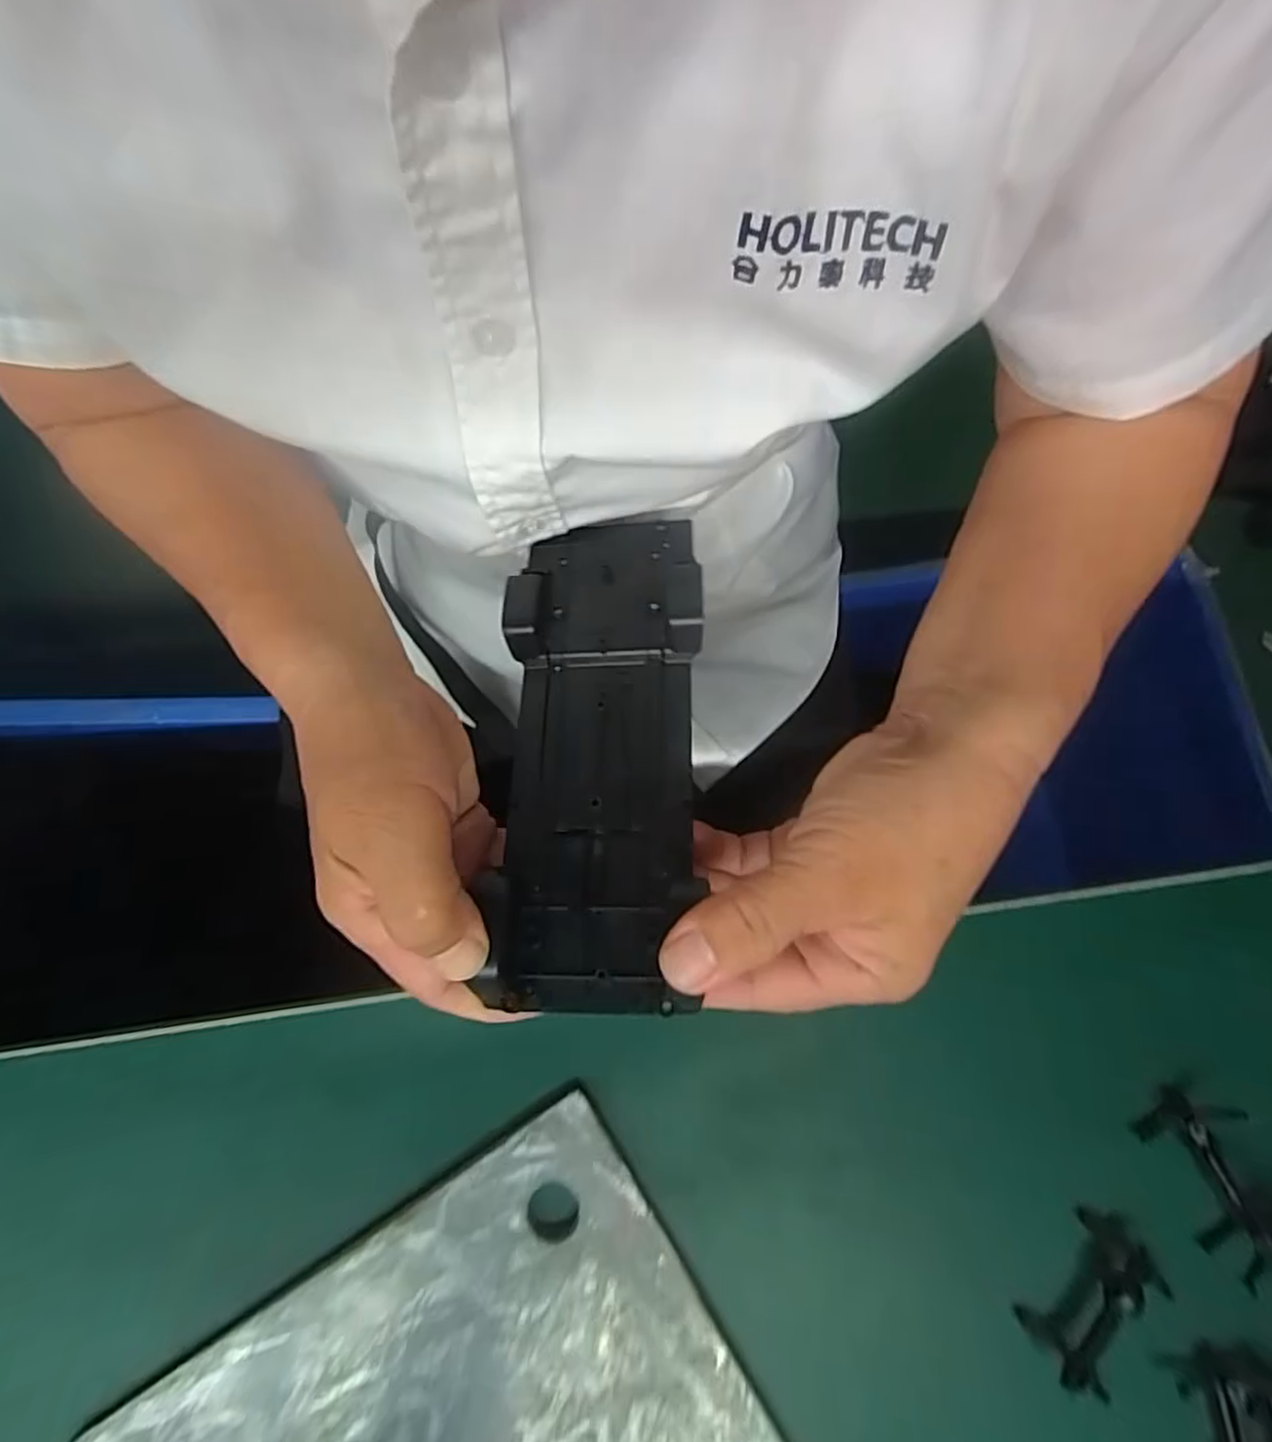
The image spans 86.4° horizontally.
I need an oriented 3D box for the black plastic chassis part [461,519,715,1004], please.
[{"bbox_3d":[-0.015,0.003,0.254,0.072,0.023,0.191,3,68,0],"label":"black plastic chassis part"}]

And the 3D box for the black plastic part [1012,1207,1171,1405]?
[{"bbox_3d":[0.159,0.200,0.233,0.033,0.012,0.053,36,79,7],"label":"black plastic part"}]

